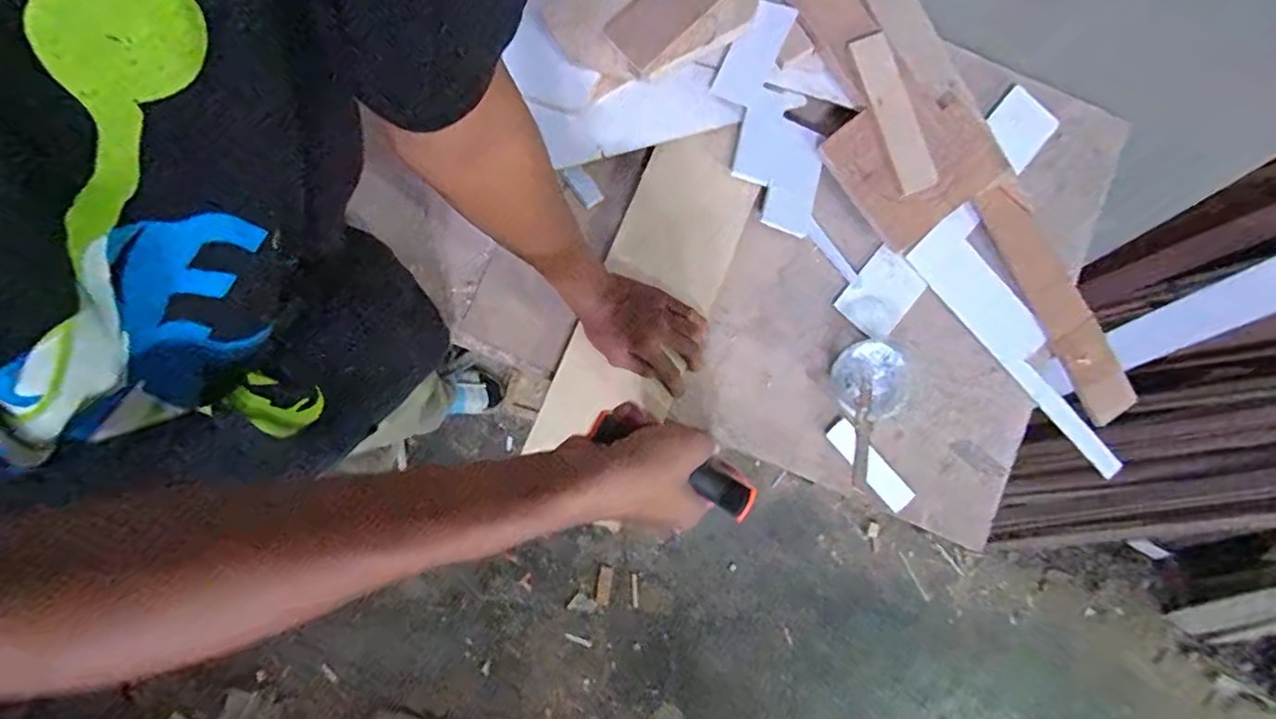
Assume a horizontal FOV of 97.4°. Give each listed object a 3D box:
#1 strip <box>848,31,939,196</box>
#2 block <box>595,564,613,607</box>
[{"bbox_3d":[0.285,-0.275,0.625,0.044,0.009,0.181,-20,87,-4],"label":"strip"},{"bbox_3d":[-0.087,0.577,1.433,0.035,0.010,0.099,8,79,1],"label":"block"}]

